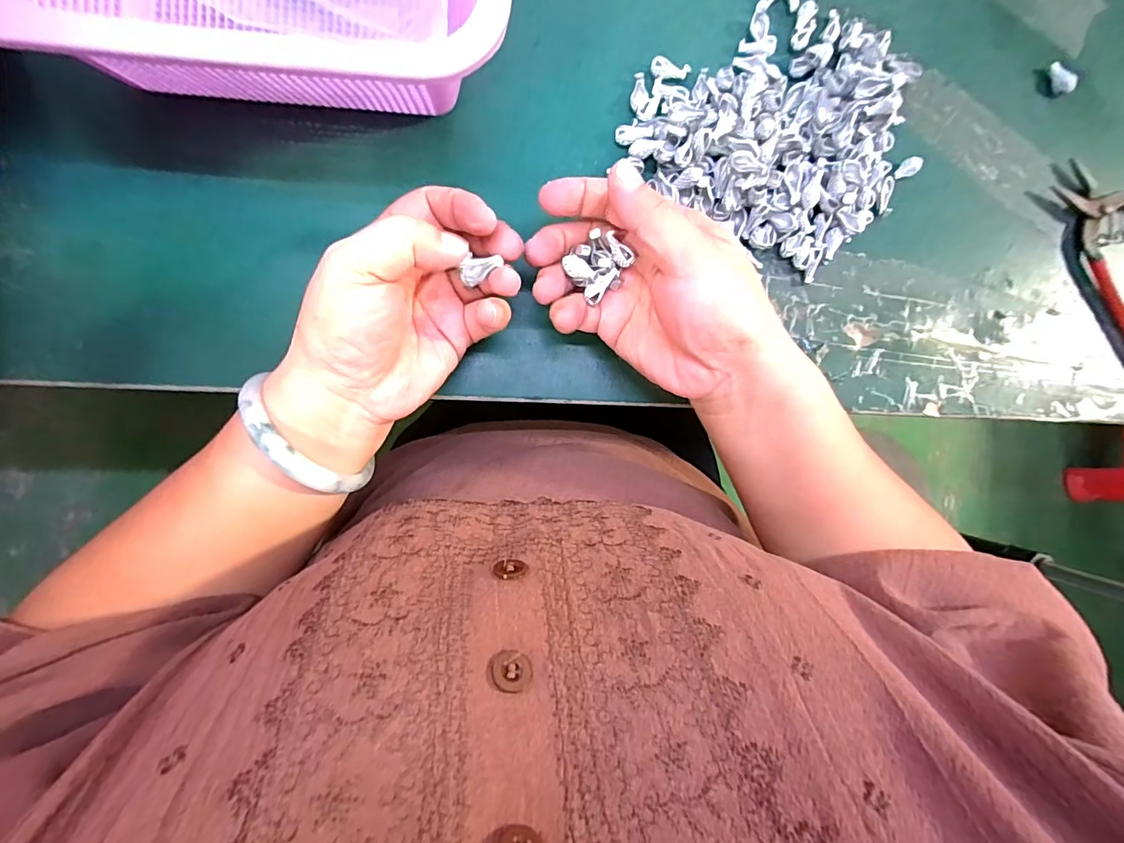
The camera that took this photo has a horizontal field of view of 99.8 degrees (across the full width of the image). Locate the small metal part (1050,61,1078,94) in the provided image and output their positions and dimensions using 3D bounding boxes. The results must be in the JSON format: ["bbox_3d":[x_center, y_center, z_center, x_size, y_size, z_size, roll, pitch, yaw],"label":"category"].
[{"bbox_3d":[0.317,-0.218,0.300,0.010,0.010,0.021,-30,92,-5],"label":"small metal part"}]

